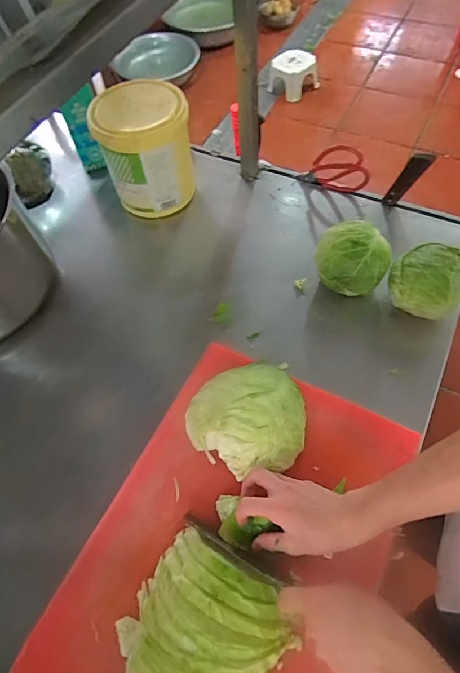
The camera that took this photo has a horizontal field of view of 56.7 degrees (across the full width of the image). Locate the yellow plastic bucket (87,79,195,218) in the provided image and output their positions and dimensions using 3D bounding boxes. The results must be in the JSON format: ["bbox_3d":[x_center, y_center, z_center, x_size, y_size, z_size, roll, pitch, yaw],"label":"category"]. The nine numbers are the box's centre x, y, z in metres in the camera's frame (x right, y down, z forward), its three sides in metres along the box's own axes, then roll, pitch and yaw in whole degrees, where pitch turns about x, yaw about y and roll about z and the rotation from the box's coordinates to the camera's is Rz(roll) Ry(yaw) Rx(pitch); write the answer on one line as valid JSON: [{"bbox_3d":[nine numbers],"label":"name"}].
[{"bbox_3d":[-0.161,-0.364,0.843,0.170,0.193,0.165,-1,60,3],"label":"yellow plastic bucket"}]

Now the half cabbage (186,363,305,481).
[{"bbox_3d":[0.024,0.115,0.584,0.165,0.094,0.143,-14,60,-4],"label":"half cabbage"}]

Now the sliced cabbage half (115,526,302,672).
[{"bbox_3d":[-0.033,0.338,0.481,0.177,0.070,0.179,29,66,18],"label":"sliced cabbage half"}]

